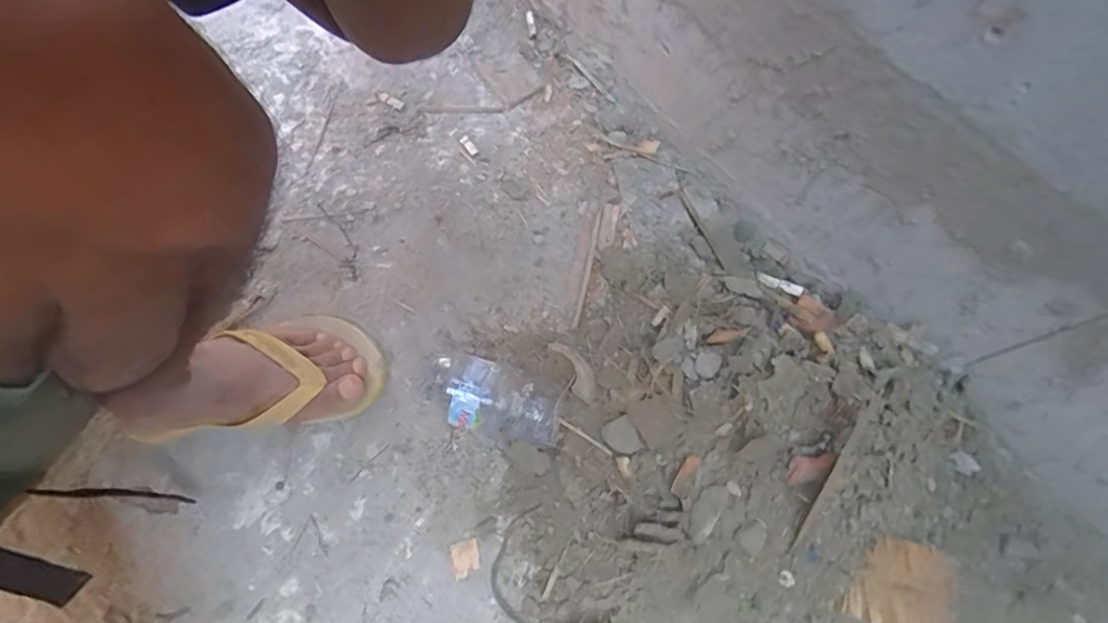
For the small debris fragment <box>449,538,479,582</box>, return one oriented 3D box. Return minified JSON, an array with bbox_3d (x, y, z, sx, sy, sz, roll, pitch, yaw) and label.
[{"bbox_3d":[-0.075,0.209,0.451,0.024,0.004,0.028,-14,71,-6],"label":"small debris fragment"}]

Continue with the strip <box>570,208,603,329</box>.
[{"bbox_3d":[0.035,-0.046,0.531,0.008,0.004,0.127,13,70,4],"label":"strip"}]

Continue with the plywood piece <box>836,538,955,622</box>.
[{"bbox_3d":[0.247,0.196,0.383,0.063,0.007,0.068,15,52,27],"label":"plywood piece"}]

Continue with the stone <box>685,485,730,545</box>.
[{"bbox_3d":[0.112,0.150,0.395,0.021,0.014,0.046,31,93,10],"label":"stone"}]

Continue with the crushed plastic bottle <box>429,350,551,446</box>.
[{"bbox_3d":[-0.051,0.081,0.465,0.109,0.061,0.058,17,71,6],"label":"crushed plastic bottle"}]

